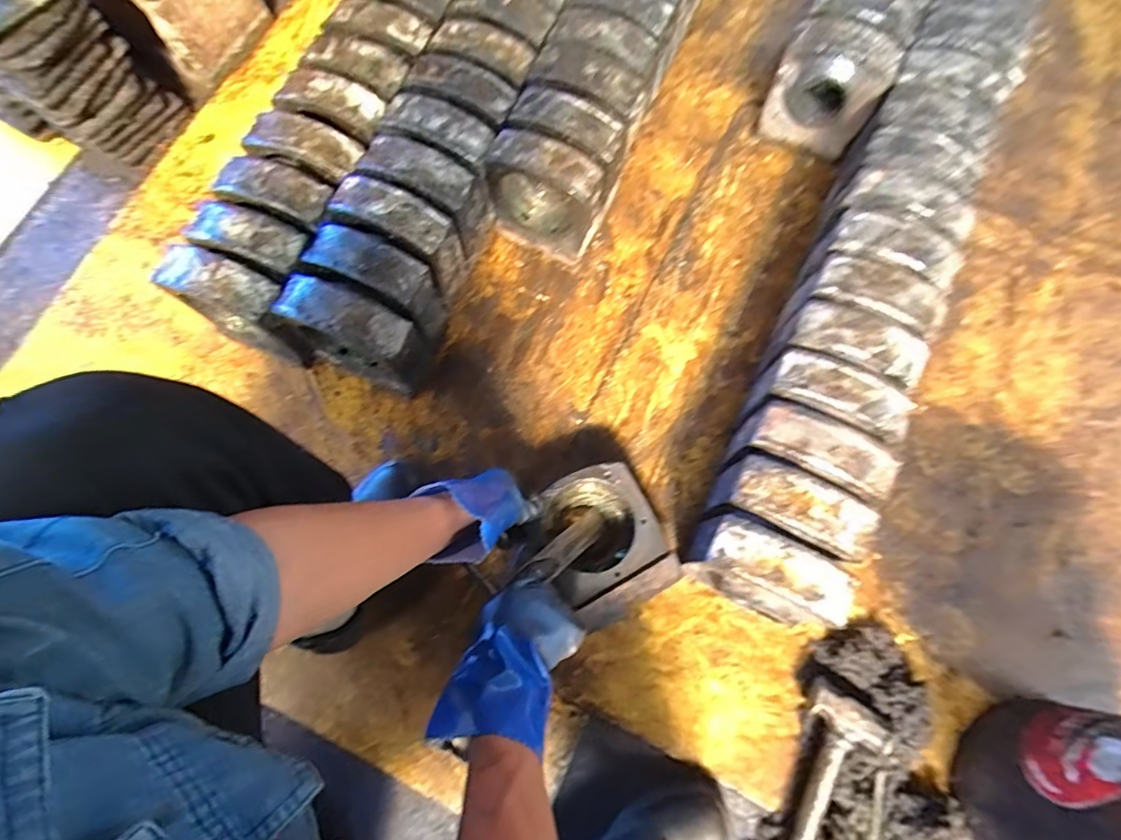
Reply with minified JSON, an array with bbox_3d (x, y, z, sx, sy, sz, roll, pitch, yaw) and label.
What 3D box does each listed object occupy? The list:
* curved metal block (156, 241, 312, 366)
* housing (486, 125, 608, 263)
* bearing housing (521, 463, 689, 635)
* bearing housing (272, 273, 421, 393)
[{"bbox_3d":[-0.433,-0.148,0.739,0.148,0.200,0.067,23,75,6],"label":"curved metal block"},{"bbox_3d":[-0.025,-0.323,0.797,0.161,0.198,0.072,23,76,6],"label":"housing"},{"bbox_3d":[0.051,0.167,0.727,0.159,0.092,0.182,-29,79,-6],"label":"bearing housing"},{"bbox_3d":[-0.281,-0.111,0.746,0.167,0.198,0.060,20,75,6],"label":"bearing housing"}]

